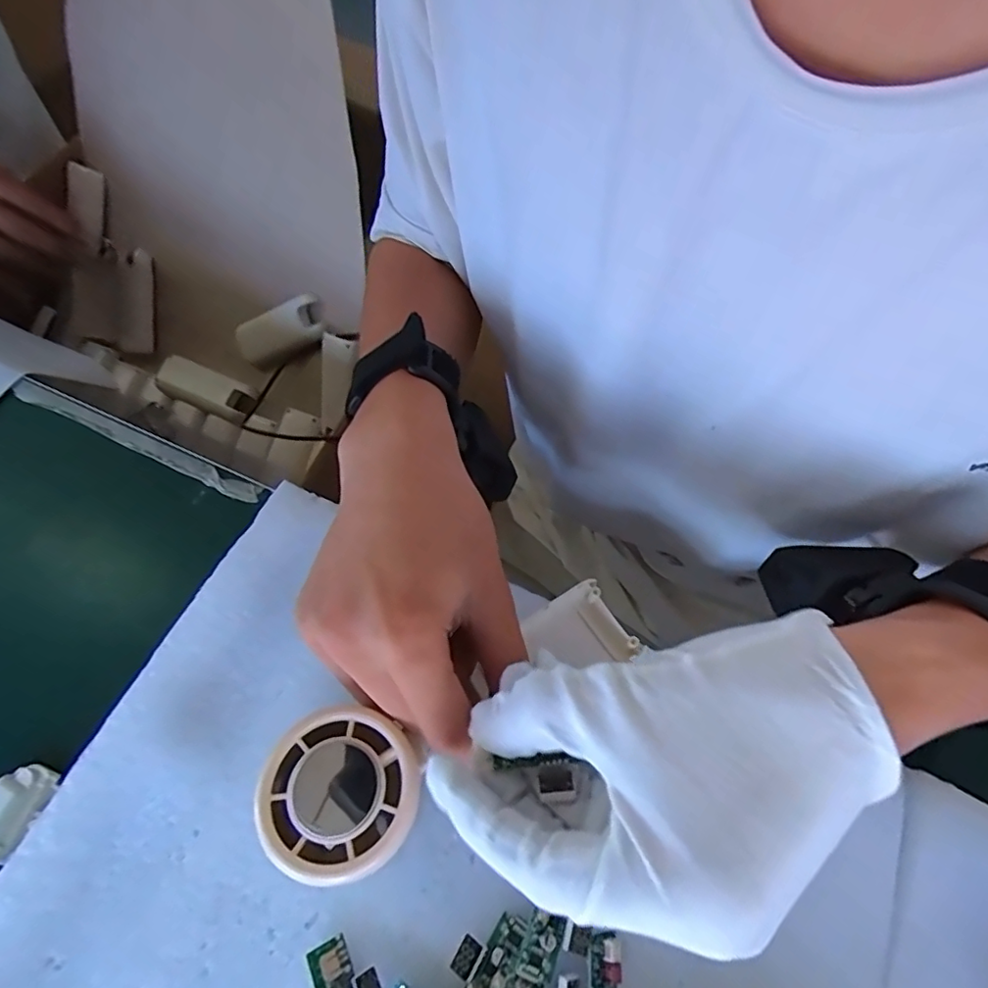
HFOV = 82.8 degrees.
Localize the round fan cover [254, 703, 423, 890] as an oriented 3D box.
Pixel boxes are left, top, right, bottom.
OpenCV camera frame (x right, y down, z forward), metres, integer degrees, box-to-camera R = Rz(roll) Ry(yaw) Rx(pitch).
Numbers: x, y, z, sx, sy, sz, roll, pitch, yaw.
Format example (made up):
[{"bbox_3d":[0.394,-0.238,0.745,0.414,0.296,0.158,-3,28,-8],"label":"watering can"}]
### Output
[{"bbox_3d":[-0.054,0.103,0.196,0.052,0.009,0.052,0,65,1],"label":"round fan cover"}]

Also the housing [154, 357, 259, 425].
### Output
[{"bbox_3d":[-0.298,-0.109,0.581,0.099,0.026,0.041,20,67,10],"label":"housing"}]

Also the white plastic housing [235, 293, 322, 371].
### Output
[{"bbox_3d":[-0.203,-0.151,0.534,0.105,0.039,0.036,-19,62,26],"label":"white plastic housing"}]

